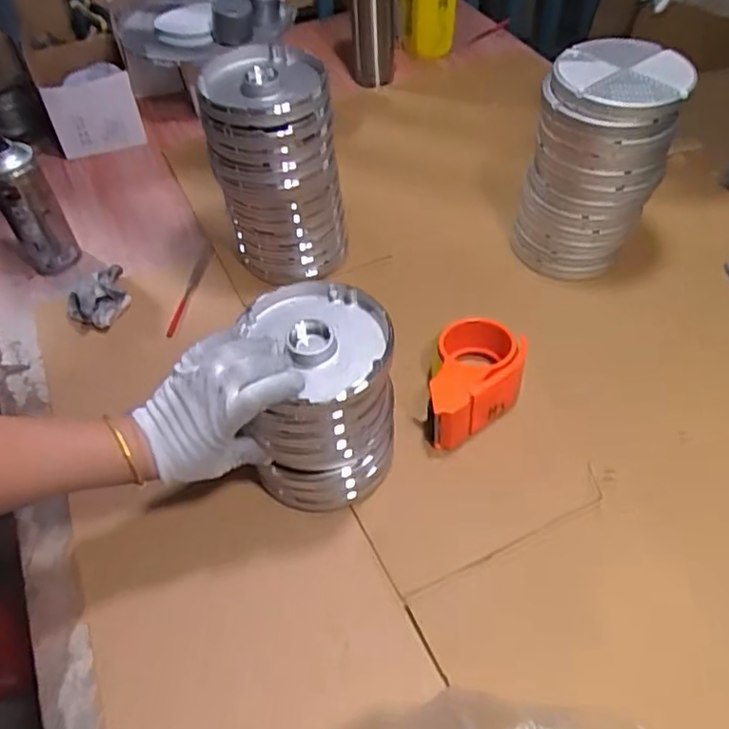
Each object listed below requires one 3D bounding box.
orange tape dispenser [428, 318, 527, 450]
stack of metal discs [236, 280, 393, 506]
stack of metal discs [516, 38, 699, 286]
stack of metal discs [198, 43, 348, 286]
[{"bbox_3d":[0.114,0.018,0.662,0.095,0.065,0.133,6,51,8],"label":"orange tape dispenser"},{"bbox_3d":[-0.041,0.027,0.587,0.129,0.145,0.140,0,50,3],"label":"stack of metal discs"},{"bbox_3d":[0.264,-0.225,0.748,0.149,0.224,0.147,21,54,19],"label":"stack of metal discs"},{"bbox_3d":[-0.101,-0.225,0.755,0.135,0.216,0.146,-11,50,-6],"label":"stack of metal discs"}]

